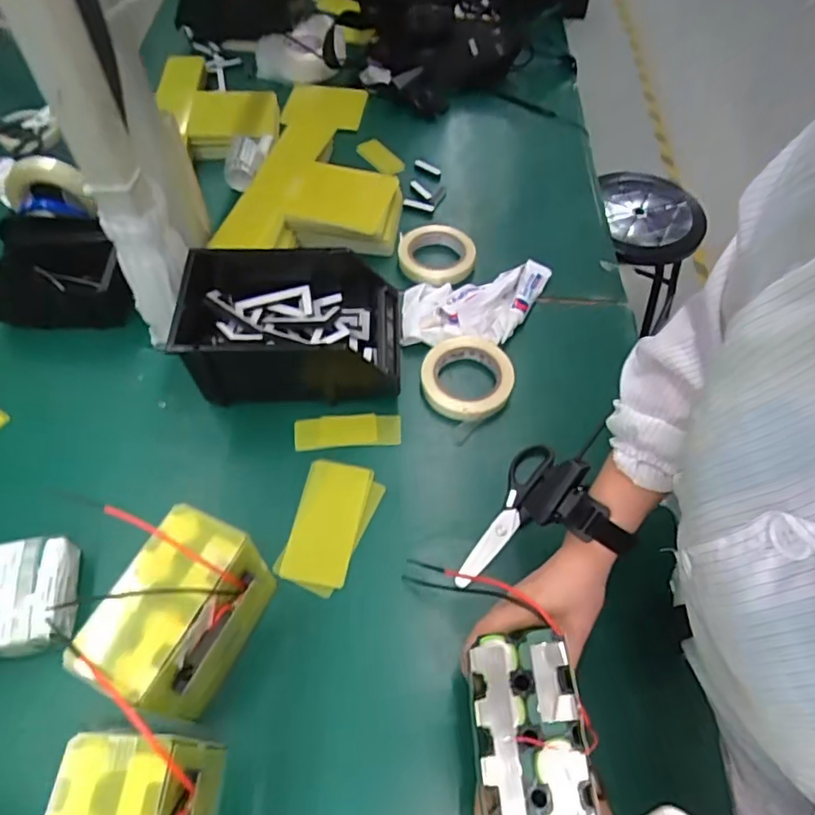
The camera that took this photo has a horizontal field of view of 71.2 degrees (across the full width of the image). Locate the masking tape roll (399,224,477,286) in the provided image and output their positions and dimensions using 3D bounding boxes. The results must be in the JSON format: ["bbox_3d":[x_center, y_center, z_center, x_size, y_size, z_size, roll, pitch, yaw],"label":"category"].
[{"bbox_3d":[0.044,-0.233,0.855,0.112,0.023,0.127,-4,58,-4],"label":"masking tape roll"}]

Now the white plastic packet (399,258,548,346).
[{"bbox_3d":[0.100,-0.141,0.789,0.229,0.032,0.119,-12,59,-9],"label":"white plastic packet"}]

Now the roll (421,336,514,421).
[{"bbox_3d":[0.077,-0.037,0.726,0.113,0.022,0.123,1,58,-1],"label":"roll"}]

